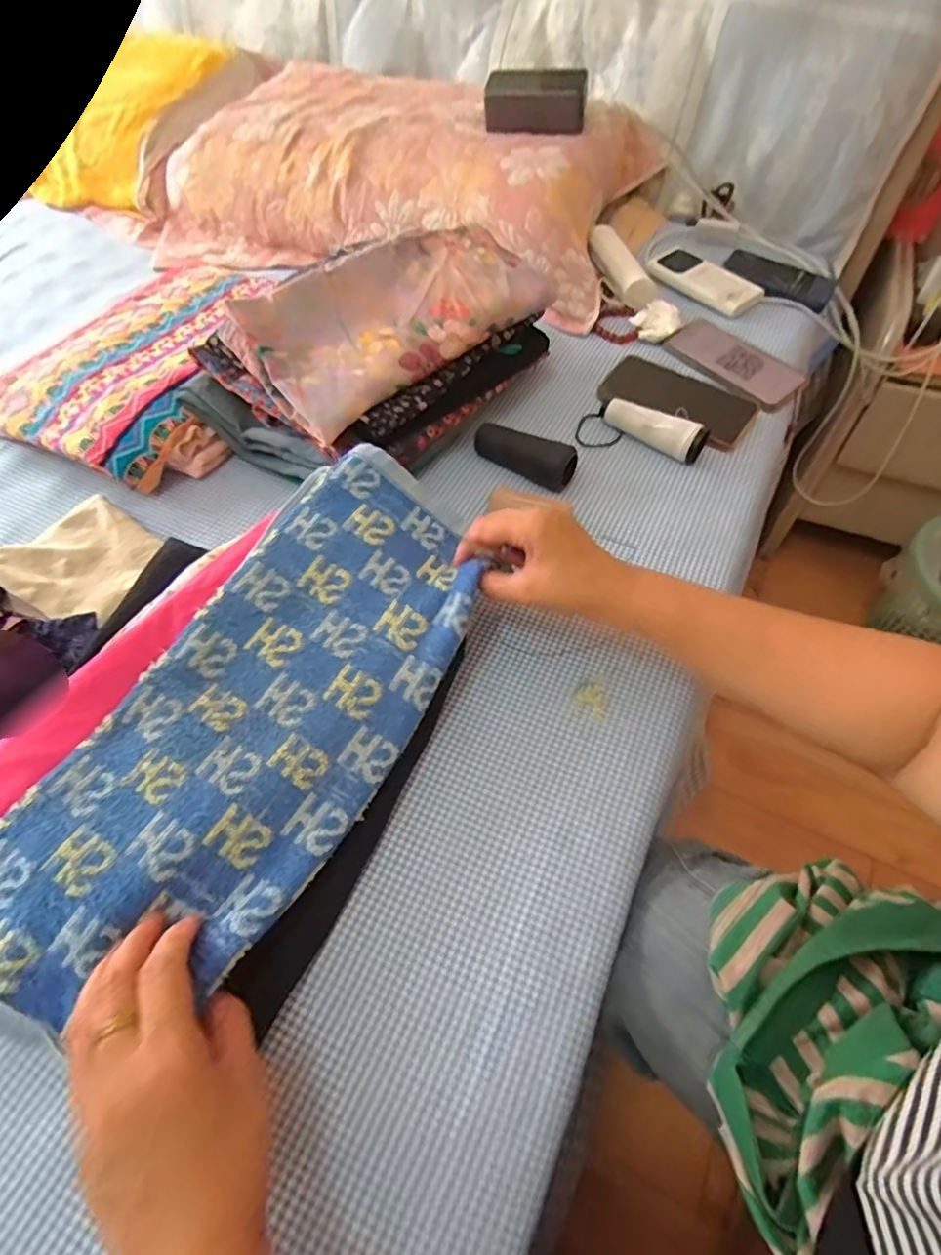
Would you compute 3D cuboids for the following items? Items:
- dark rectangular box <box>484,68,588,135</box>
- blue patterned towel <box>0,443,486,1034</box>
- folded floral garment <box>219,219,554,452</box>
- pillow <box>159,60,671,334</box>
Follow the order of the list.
[{"bbox_3d":[0.086,-0.697,0.735,0.132,0.053,0.063,6,58,4],"label":"dark rectangular box"},{"bbox_3d":[-0.129,0.052,0.369,0.168,0.048,0.390,28,65,16],"label":"blue patterned towel"},{"bbox_3d":[-0.069,-0.310,0.543,0.151,0.057,0.304,40,66,23],"label":"folded floral garment"},{"bbox_3d":[-0.111,-0.634,0.797,0.684,0.150,0.360,18,59,8],"label":"pillow"}]

